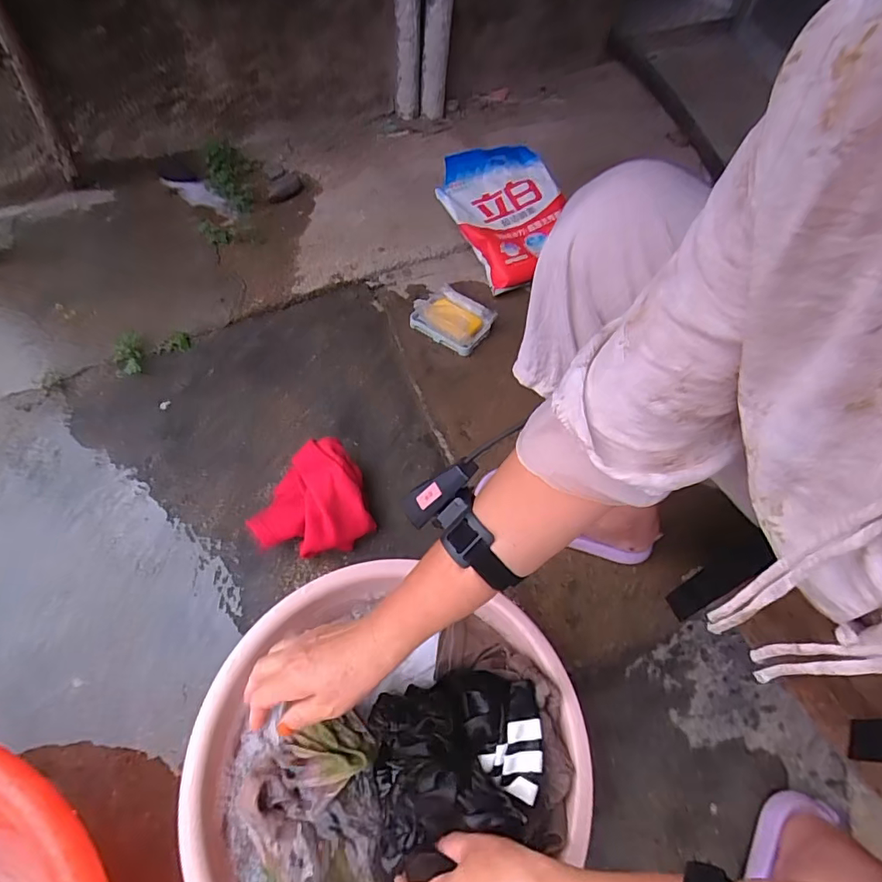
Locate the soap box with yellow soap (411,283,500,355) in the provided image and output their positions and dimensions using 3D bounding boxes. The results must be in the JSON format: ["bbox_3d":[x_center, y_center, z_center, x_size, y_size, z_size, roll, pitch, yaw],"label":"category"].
[{"bbox_3d":[0.023,-0.229,0.924,0.128,0.060,0.104,36,60,17],"label":"soap box with yellow soap"}]

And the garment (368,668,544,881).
[{"bbox_3d":[0.016,0.271,0.431,0.147,0.089,0.132,-8,57,-8],"label":"garment"}]

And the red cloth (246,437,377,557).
[{"bbox_3d":[-0.179,0.085,0.679,0.149,0.089,0.139,-14,59,-16],"label":"red cloth"}]

